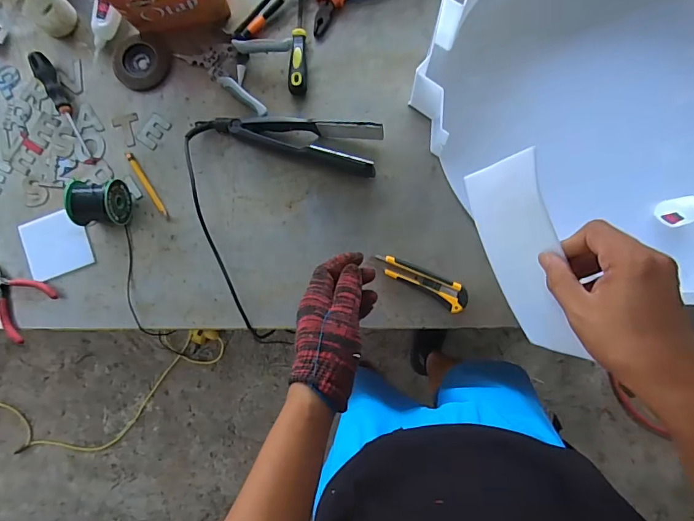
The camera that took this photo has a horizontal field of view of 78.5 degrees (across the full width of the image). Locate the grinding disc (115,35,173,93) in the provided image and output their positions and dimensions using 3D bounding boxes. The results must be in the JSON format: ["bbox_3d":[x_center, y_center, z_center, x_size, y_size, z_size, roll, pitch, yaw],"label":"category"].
[{"bbox_3d":[-0.349,-0.337,0.722,0.096,0.006,0.091,0,84,4],"label":"grinding disc"}]

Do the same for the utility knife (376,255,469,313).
[{"bbox_3d":[0.115,0.033,0.657,0.148,0.016,0.040,26,87,6],"label":"utility knife"}]

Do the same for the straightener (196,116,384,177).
[{"bbox_3d":[-0.094,-0.191,0.669,0.290,0.063,0.078,11,85,5],"label":"straightener"}]

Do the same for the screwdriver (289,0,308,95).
[{"bbox_3d":[-0.081,-0.372,0.698,0.028,0.029,0.197,-1,84,4],"label":"screwdriver"}]

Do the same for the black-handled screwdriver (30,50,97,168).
[{"bbox_3d":[-0.472,-0.254,0.706,0.027,0.032,0.206,-28,83,1],"label":"black-handled screwdriver"}]

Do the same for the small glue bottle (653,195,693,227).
[{"bbox_3d":[0.483,-0.072,0.597,0.019,0.093,0.038,-2,84,-20],"label":"small glue bottle"}]

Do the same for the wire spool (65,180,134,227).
[{"bbox_3d":[-0.392,-0.091,0.673,0.072,0.066,0.069,-1,84,4],"label":"wire spool"}]

